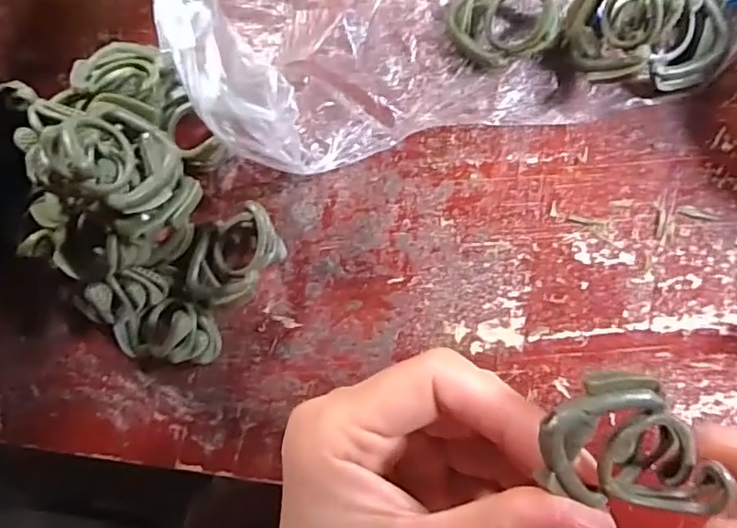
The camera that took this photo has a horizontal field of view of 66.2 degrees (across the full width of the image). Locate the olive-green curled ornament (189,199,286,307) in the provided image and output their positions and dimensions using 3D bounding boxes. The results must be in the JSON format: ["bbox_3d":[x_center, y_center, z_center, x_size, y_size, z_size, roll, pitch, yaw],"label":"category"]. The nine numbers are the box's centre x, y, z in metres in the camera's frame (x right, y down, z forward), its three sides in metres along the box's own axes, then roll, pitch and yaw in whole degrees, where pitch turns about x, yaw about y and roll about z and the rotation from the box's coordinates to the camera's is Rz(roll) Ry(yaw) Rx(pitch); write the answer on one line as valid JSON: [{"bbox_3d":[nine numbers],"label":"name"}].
[{"bbox_3d":[-0.048,-0.003,0.202,0.037,0.022,0.028,-22,88,7],"label":"olive-green curled ornament"}]

